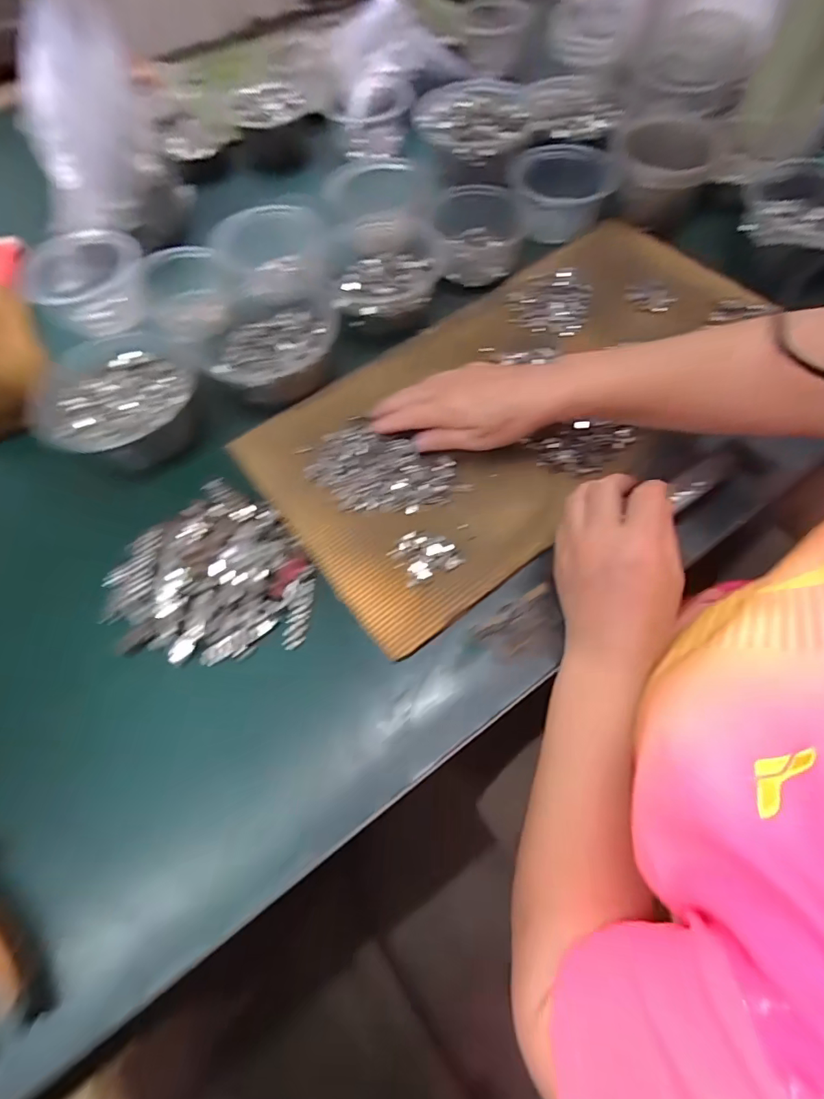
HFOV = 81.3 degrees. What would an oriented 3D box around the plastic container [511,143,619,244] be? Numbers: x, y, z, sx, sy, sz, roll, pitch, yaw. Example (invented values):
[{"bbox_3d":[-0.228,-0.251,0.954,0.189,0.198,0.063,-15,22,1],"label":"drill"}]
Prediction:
[{"bbox_3d":[0.172,-0.427,0.562,0.109,0.059,0.113,6,65,4],"label":"plastic container"}]

